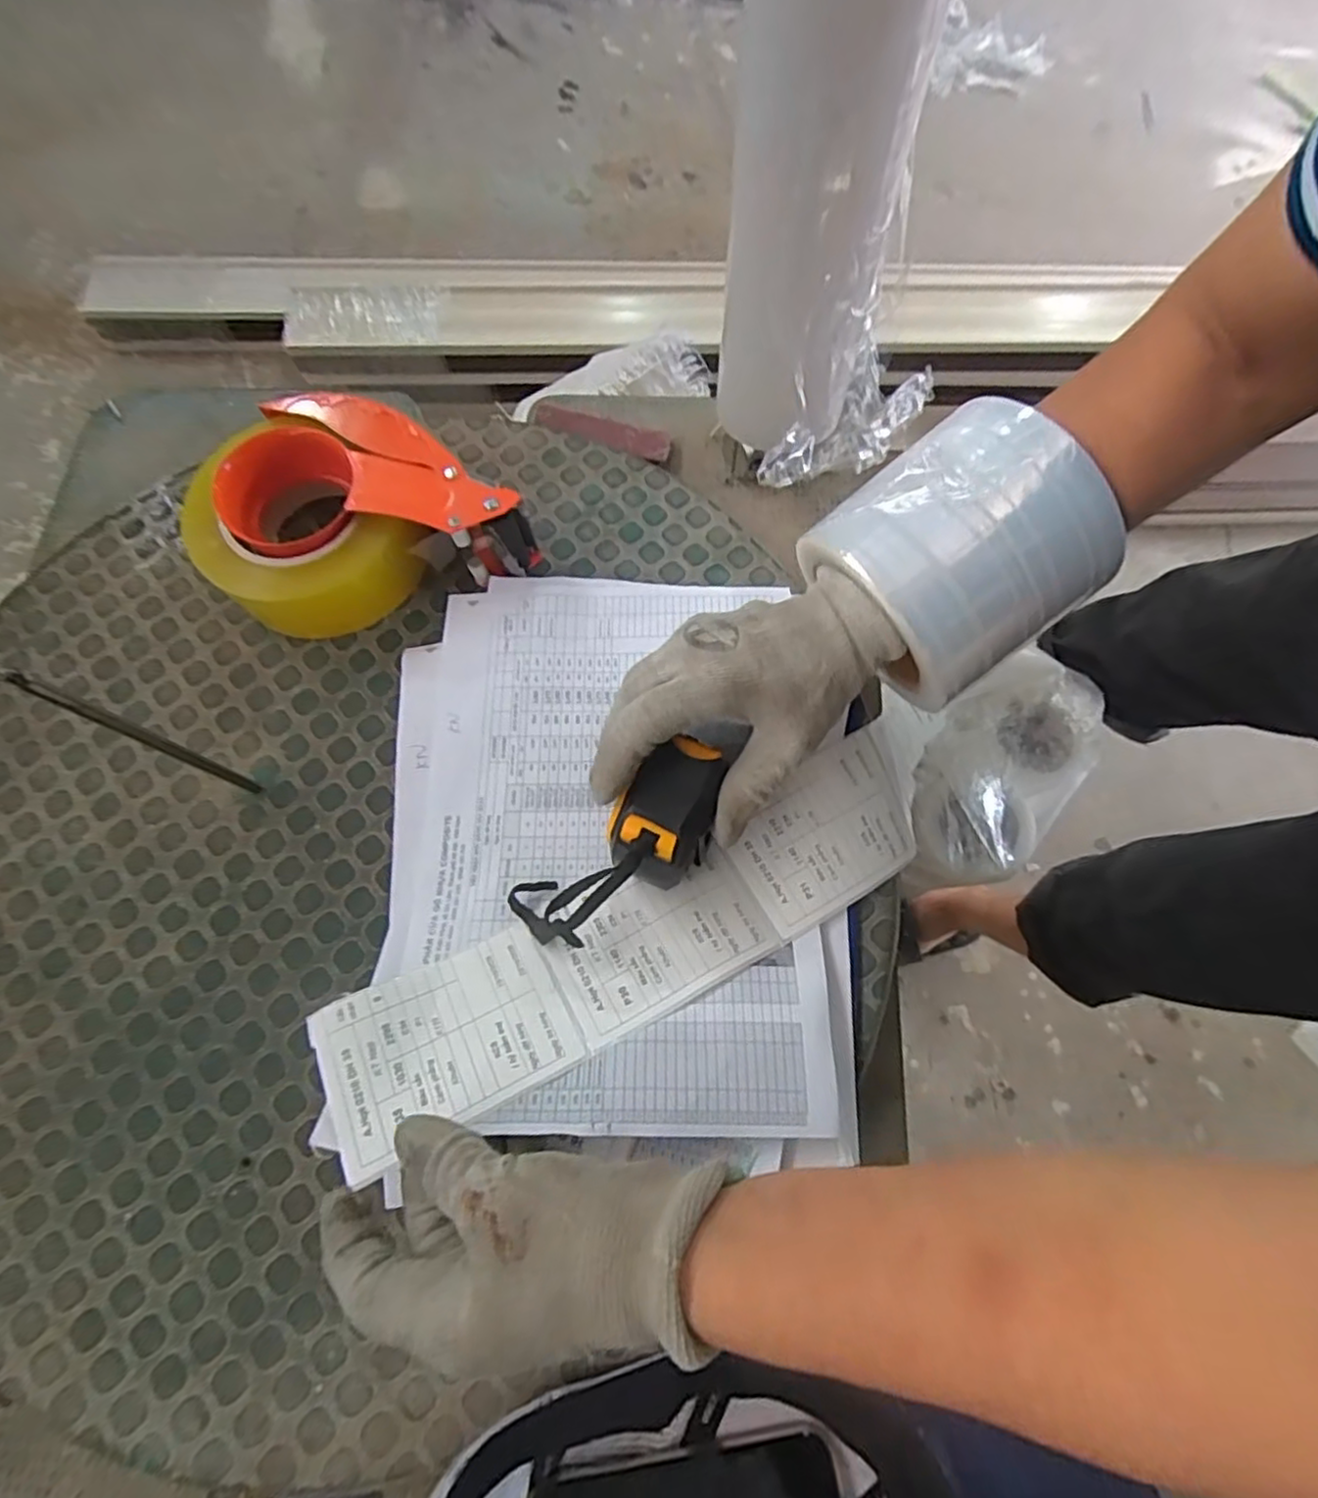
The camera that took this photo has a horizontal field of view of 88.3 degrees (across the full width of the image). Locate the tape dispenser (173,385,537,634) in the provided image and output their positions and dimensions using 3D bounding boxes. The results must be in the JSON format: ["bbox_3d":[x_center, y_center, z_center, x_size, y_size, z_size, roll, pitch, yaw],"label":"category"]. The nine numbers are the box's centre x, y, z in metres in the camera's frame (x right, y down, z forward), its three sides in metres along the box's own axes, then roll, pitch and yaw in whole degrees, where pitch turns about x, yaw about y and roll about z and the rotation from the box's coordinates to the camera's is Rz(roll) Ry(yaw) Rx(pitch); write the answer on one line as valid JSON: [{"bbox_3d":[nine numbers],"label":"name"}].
[{"bbox_3d":[-0.181,-0.150,0.409,0.183,0.069,0.128,-18,74,-4],"label":"tape dispenser"}]

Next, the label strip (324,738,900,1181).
[{"bbox_3d":[-0.004,0.089,0.338,0.311,0.022,0.075,-26,64,-16],"label":"label strip"}]

